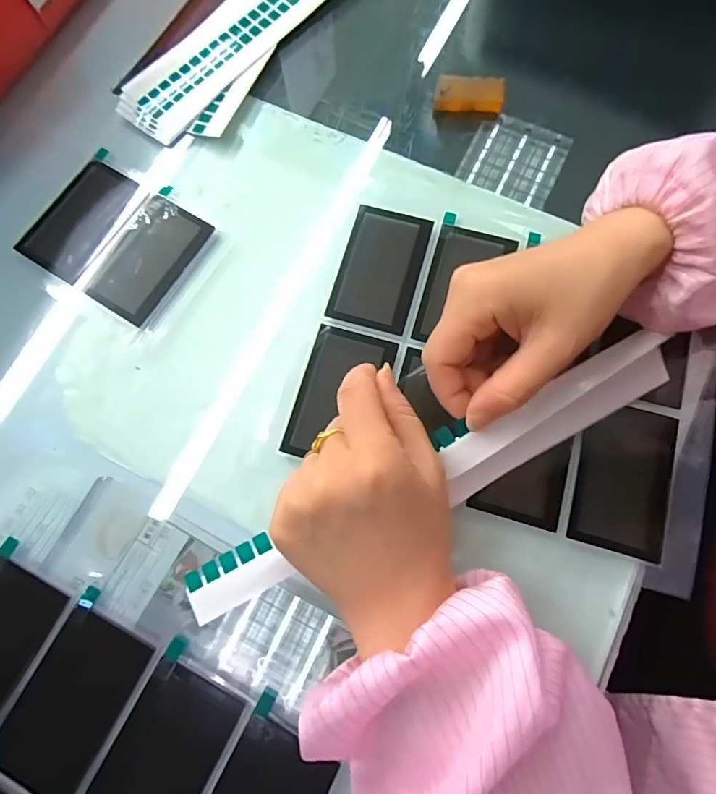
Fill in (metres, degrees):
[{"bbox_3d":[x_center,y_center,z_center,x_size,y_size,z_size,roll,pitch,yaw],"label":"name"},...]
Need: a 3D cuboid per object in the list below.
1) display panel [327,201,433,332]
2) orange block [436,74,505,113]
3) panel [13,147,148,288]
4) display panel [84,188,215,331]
[{"bbox_3d":[0.015,-0.086,0.299,0.052,0.004,0.084,15,77,5],"label":"display panel"},{"bbox_3d":[0.080,-0.217,0.322,0.049,0.012,0.022,3,76,2],"label":"orange block"},{"bbox_3d":[-0.190,-0.126,0.314,0.057,0.004,0.089,31,79,8],"label":"panel"},{"bbox_3d":[-0.143,-0.095,0.306,0.052,0.004,0.085,30,79,8],"label":"display panel"}]

